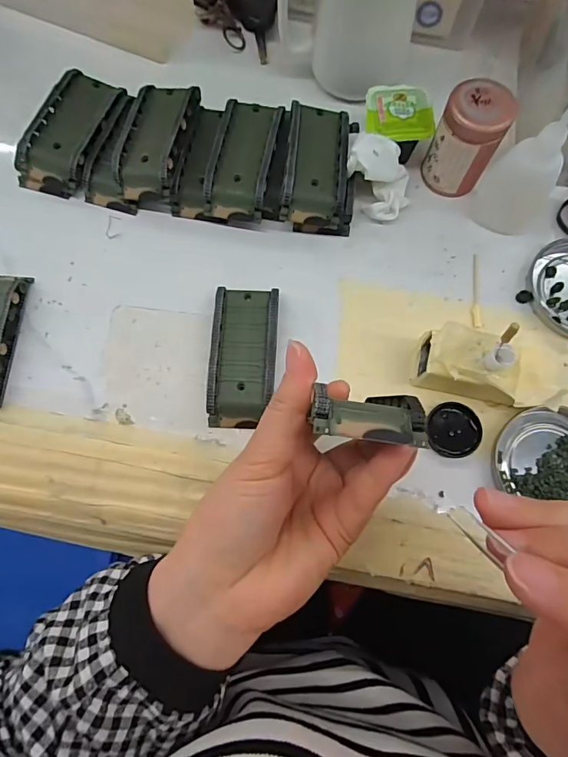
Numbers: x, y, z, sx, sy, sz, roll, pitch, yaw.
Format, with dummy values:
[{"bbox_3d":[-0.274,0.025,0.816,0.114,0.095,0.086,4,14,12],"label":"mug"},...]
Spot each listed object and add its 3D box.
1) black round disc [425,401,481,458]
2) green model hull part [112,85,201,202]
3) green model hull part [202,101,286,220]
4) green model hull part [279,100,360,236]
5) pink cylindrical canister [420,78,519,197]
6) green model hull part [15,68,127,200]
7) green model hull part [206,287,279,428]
[{"bbox_3d":[0.113,0.034,0.290,0.034,0.004,0.035,0,75,0],"label":"black round disc"},{"bbox_3d":[-0.097,-0.179,0.335,0.048,0.033,0.095,9,75,2],"label":"green model hull part"},{"bbox_3d":[-0.029,-0.164,0.333,0.044,0.030,0.093,12,75,3],"label":"green model hull part"},{"bbox_3d":[0.028,-0.159,0.329,0.051,0.035,0.094,6,75,1],"label":"green model hull part"},{"bbox_3d":[0.132,-0.172,0.318,0.043,0.062,0.043,0,75,0],"label":"pink cylindrical canister"},{"bbox_3d":[-0.166,-0.192,0.339,0.050,0.019,0.098,19,76,5],"label":"green model hull part"},{"bbox_3d":[-0.027,-0.015,0.299,0.043,0.019,0.097,2,75,0],"label":"green model hull part"}]

